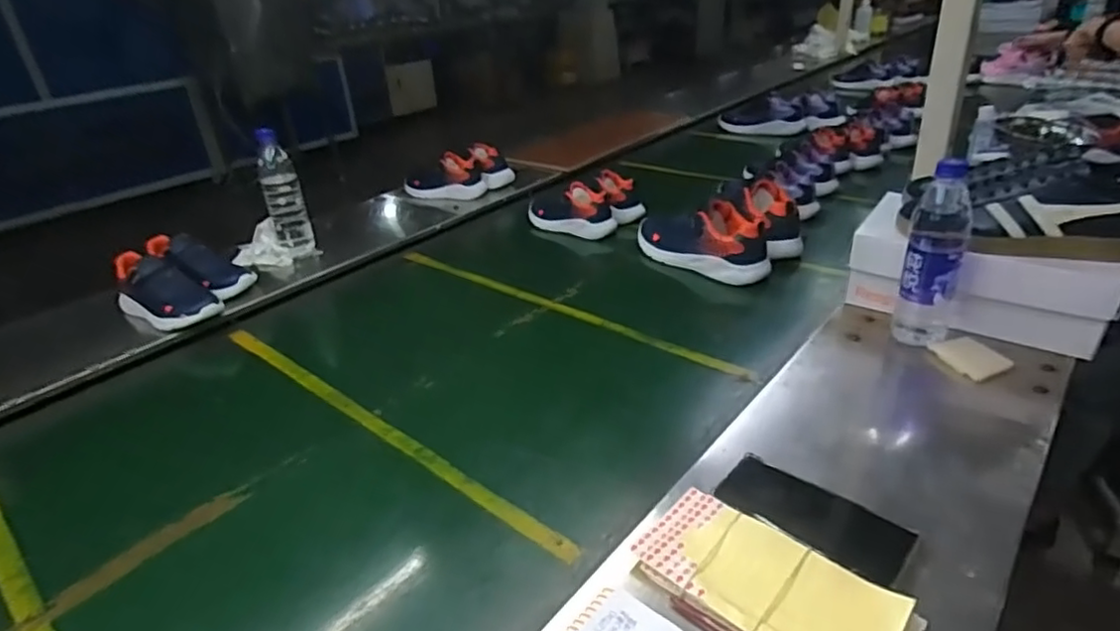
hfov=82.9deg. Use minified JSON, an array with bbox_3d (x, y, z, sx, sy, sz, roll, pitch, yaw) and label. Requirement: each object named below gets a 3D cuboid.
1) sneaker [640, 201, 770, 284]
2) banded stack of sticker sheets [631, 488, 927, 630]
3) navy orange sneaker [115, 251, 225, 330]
[{"bbox_3d":[0.241,-0.141,1.077,0.249,0.099,0.083,25,43,36],"label":"sneaker"},{"bbox_3d":[0.166,0.213,0.504,0.205,0.022,0.104,23,42,35],"label":"banded stack of sticker sheets"},{"bbox_3d":[-0.626,-0.045,0.996,0.171,0.084,0.088,17,39,29],"label":"navy orange sneaker"}]

